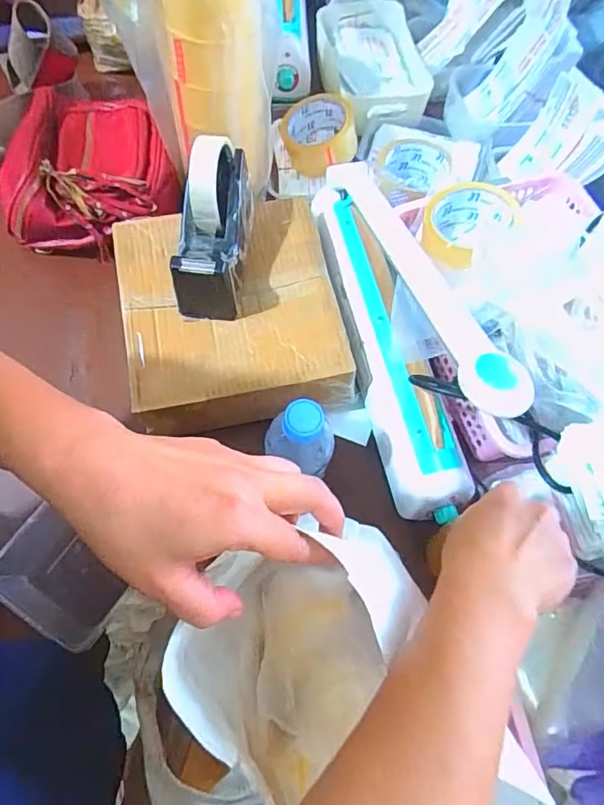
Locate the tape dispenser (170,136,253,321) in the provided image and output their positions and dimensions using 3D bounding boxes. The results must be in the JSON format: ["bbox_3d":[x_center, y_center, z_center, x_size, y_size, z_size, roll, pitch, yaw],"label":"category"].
[{"bbox_3d":[-0.089,-0.171,0.482,0.063,0.110,0.148,3,68,0],"label":"tape dispenser"}]

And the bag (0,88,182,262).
[{"bbox_3d":[-0.251,-0.285,0.599,0.192,0.090,0.193,3,68,0],"label":"bag"}]

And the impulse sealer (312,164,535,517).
[{"bbox_3d":[0.102,-0.094,0.491,0.097,0.152,0.391,-12,69,-7],"label":"impulse sealer"}]

